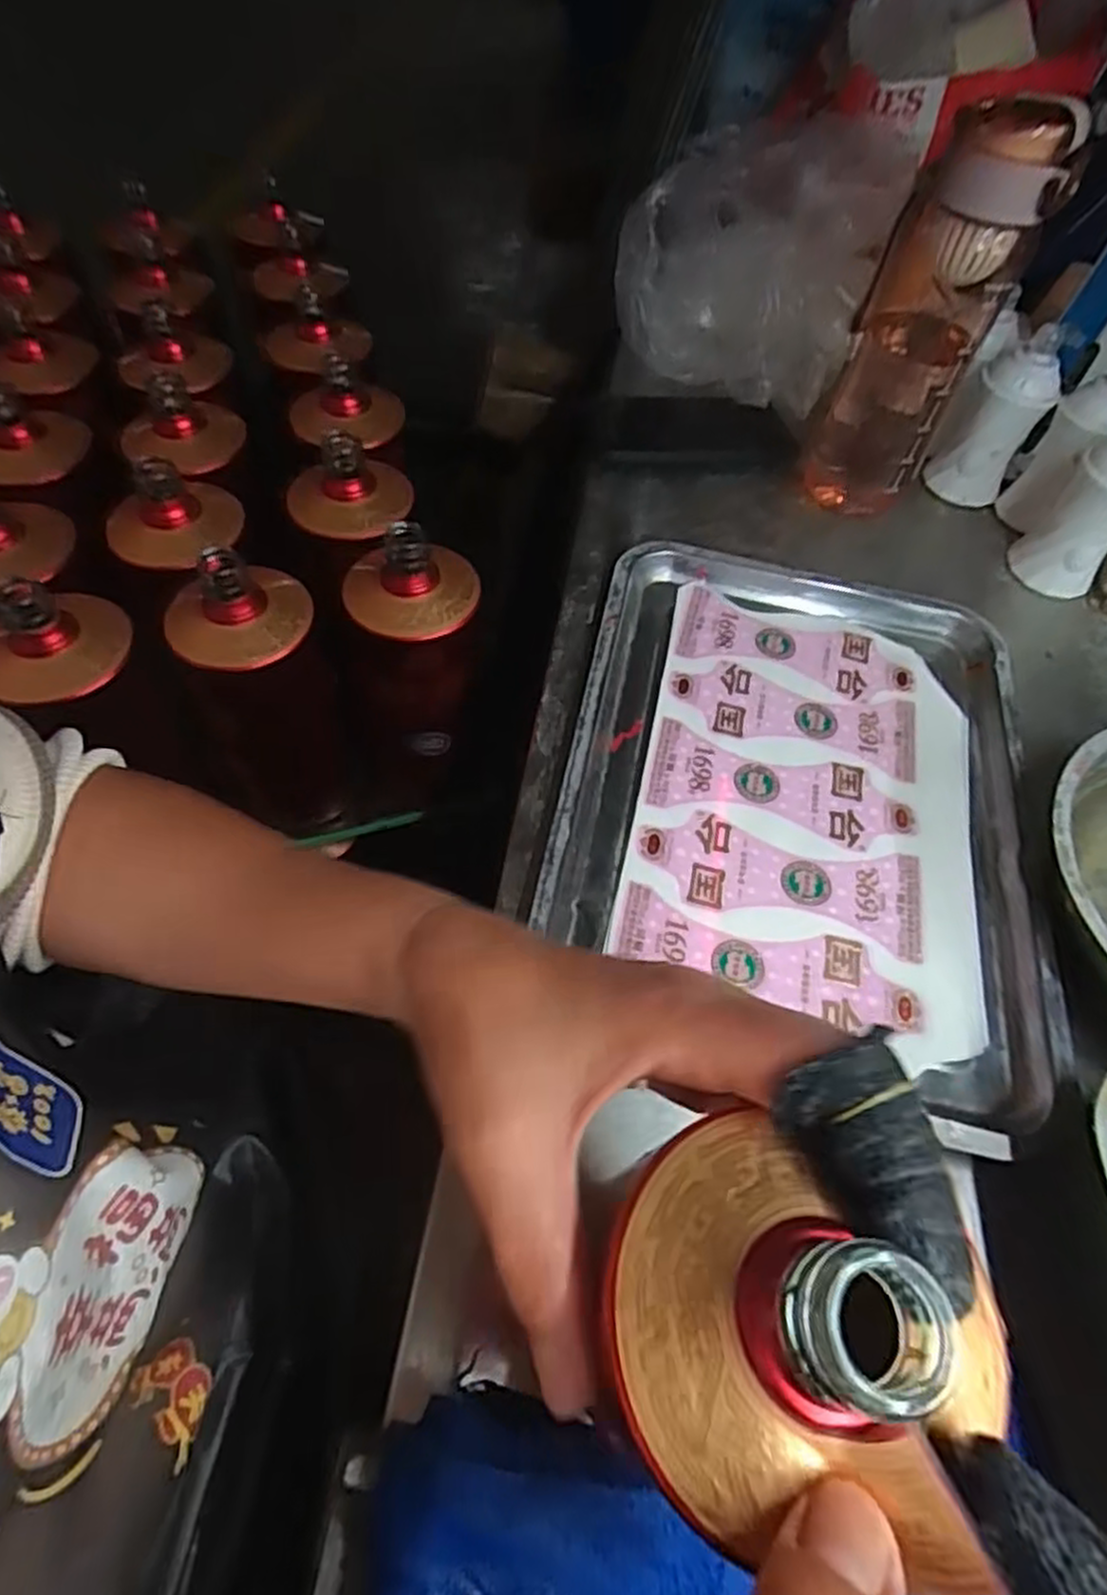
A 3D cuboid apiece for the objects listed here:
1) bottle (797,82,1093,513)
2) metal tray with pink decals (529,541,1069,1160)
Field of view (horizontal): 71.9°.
[{"bbox_3d":[0.241,-0.308,0.496,0.076,0.220,0.070,17,59,8],"label":"bottle"},{"bbox_3d":[0.137,-0.009,0.430,0.249,0.031,0.324,12,58,4],"label":"metal tray with pink decals"}]

